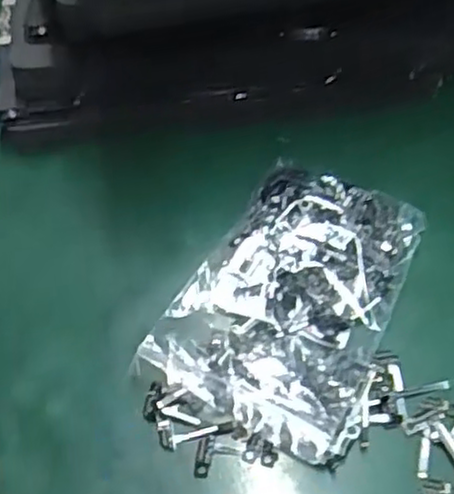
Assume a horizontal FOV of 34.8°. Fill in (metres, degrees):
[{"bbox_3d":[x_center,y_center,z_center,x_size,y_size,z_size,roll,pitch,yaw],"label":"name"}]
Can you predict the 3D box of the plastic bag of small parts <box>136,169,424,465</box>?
[{"bbox_3d":[0.037,0.023,0.354,0.100,0.021,0.140,31,66,18],"label":"plastic bag of small parts"}]

